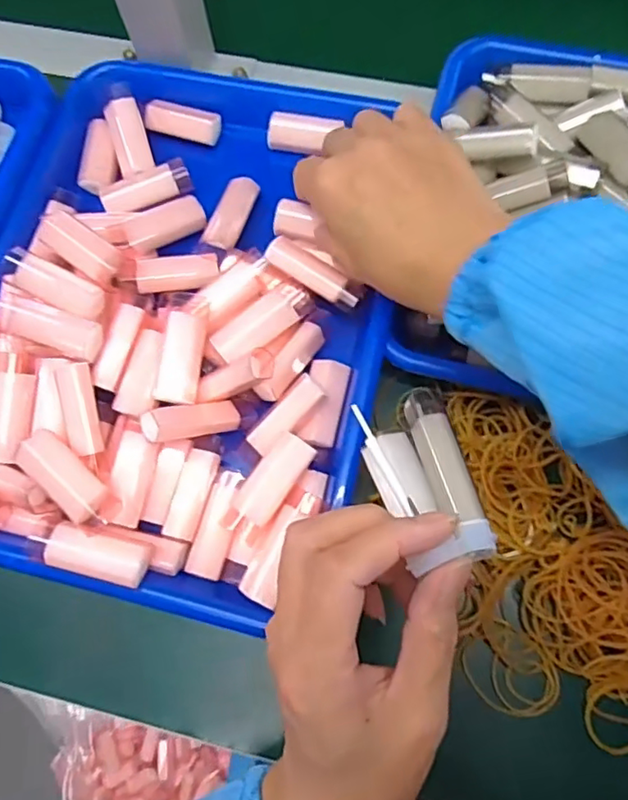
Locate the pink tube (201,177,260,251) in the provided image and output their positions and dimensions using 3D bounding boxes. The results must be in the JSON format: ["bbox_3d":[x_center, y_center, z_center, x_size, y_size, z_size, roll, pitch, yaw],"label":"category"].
[{"bbox_3d":[-0.052,-0.119,0.366,0.018,0.010,0.054,18,74,8],"label":"pink tube"}]

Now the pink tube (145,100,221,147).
[{"bbox_3d":[-0.091,-0.192,0.402,0.051,0.013,0.019,13,74,6],"label":"pink tube"}]

